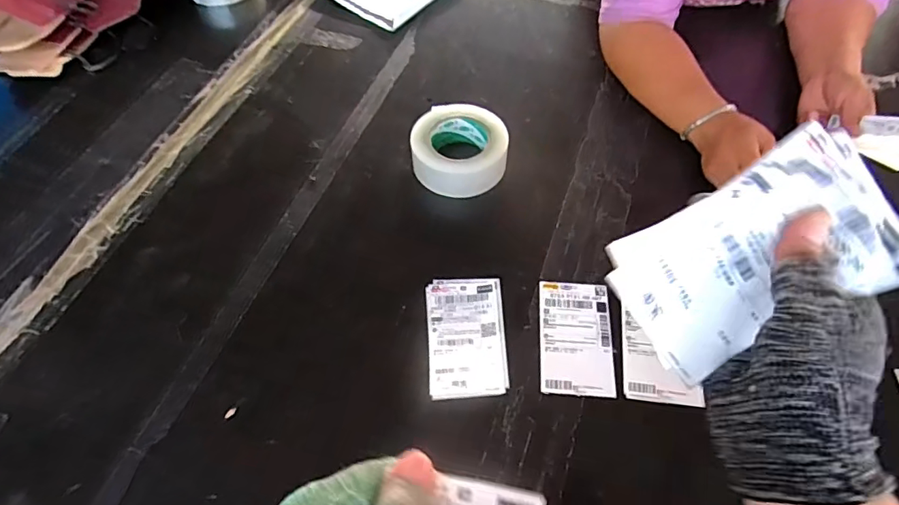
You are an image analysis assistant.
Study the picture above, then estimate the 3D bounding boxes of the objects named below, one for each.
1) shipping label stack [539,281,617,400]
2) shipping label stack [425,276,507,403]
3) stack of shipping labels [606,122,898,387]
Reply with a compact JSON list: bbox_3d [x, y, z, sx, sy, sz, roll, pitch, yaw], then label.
[{"bbox_3d":[0.144,0.095,0.598,0.080,0.006,0.138,4,58,1],"label":"shipping label stack"},{"bbox_3d":[0.020,0.092,0.594,0.086,0.004,0.144,-1,58,-2],"label":"shipping label stack"},{"bbox_3d":[0.154,0.002,0.261,0.132,0.027,0.080,-31,97,6],"label":"stack of shipping labels"}]

